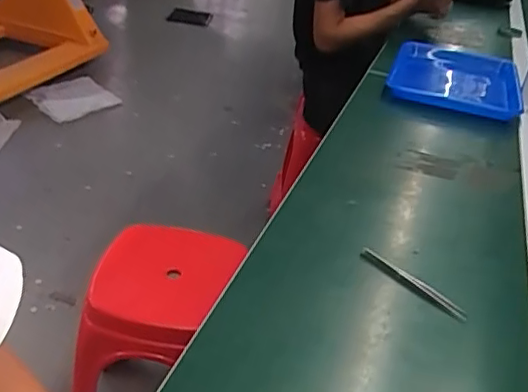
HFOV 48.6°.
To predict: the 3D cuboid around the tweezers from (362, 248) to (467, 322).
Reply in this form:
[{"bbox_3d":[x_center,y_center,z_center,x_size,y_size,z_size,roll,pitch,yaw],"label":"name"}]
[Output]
[{"bbox_3d":[0.159,0.091,0.625,0.014,0.007,0.129,-22,42,-38],"label":"tweezers"}]

